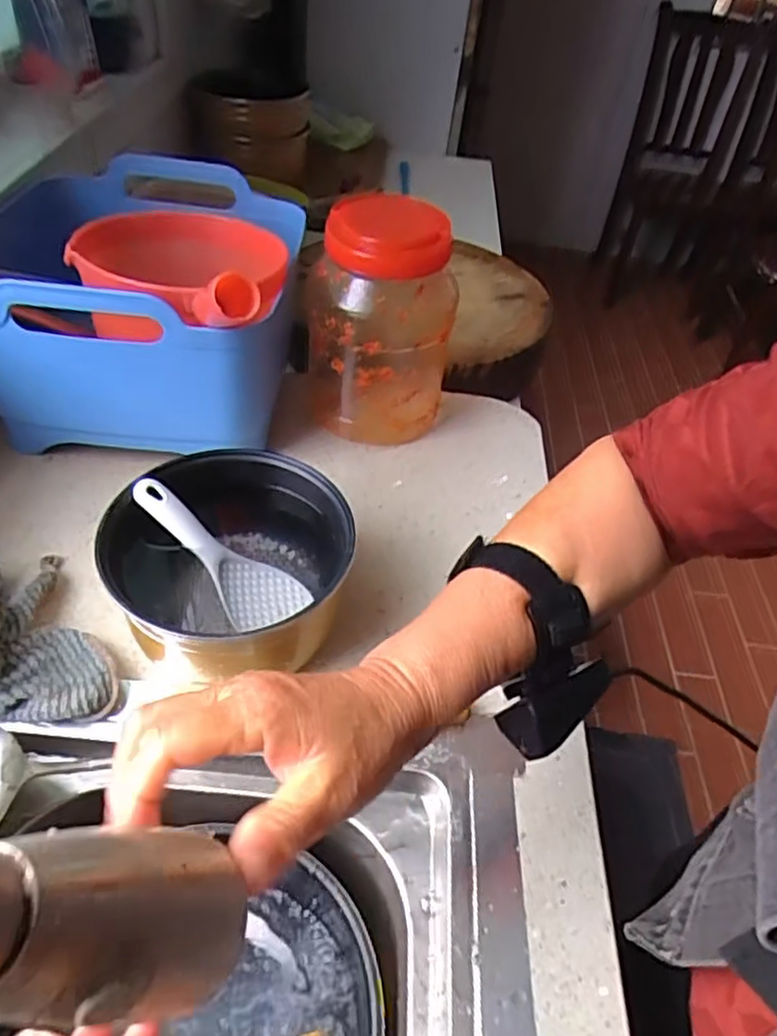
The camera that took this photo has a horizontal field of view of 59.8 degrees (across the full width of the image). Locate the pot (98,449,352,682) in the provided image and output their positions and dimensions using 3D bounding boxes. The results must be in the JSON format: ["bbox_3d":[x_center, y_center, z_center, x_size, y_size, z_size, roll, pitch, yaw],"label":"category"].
[{"bbox_3d":[-0.122,0.038,0.542,0.163,0.107,0.158,4,45,-4],"label":"pot"}]

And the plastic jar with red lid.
[{"bbox_3d":[-0.017,-0.197,0.712,0.118,0.233,0.124,4,45,-4],"label":"plastic jar with red lid"}]

